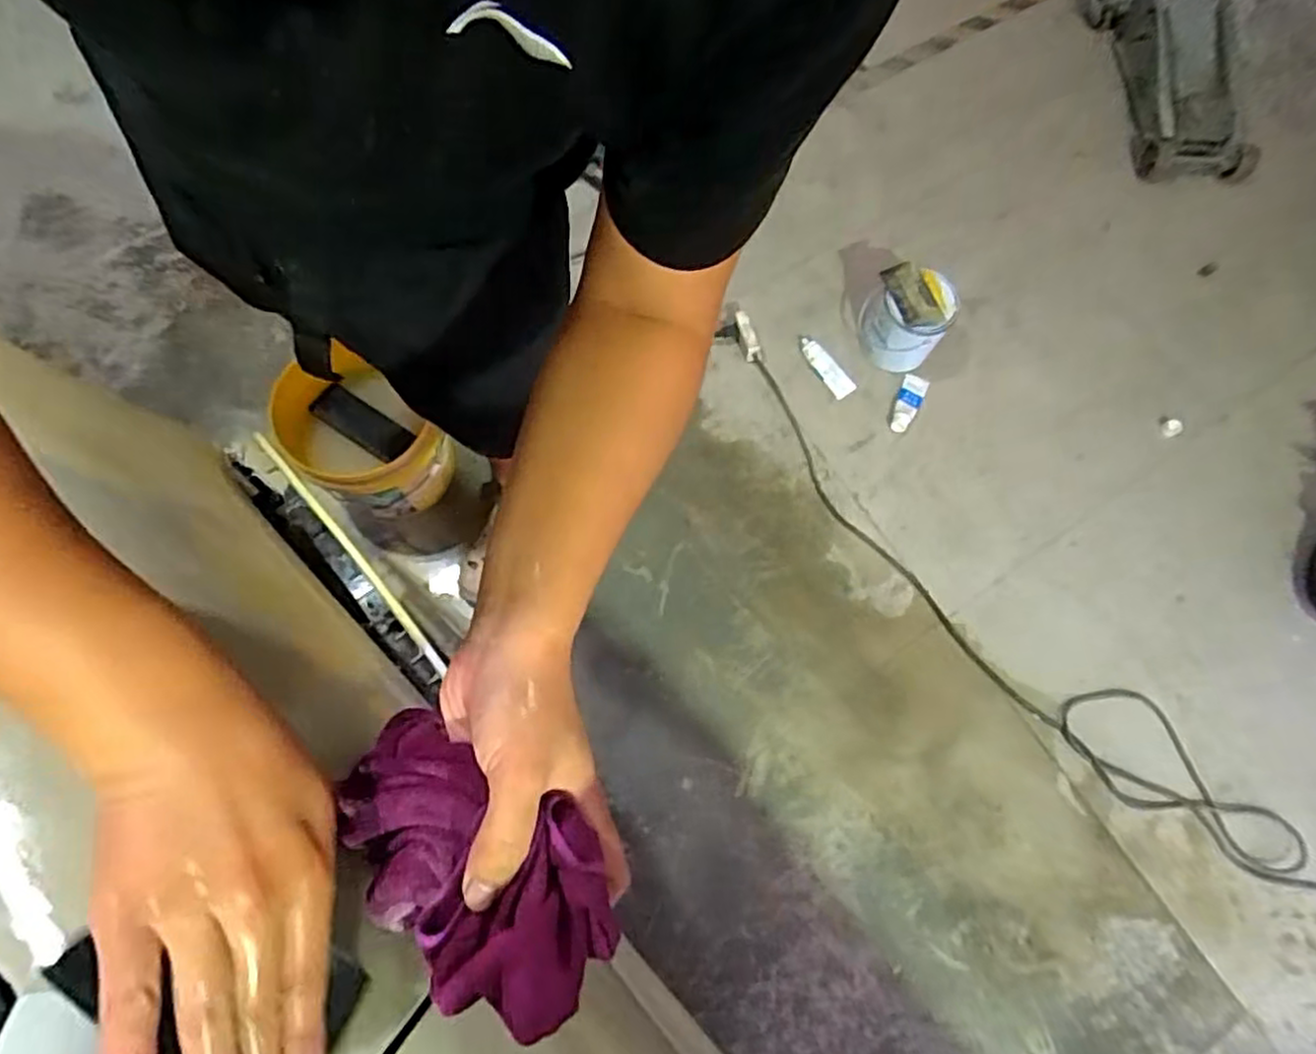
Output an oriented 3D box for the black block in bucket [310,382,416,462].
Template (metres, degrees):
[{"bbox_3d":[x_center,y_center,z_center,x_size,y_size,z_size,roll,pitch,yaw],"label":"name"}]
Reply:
[{"bbox_3d":[-0.510,-0.177,1.237,0.184,0.030,0.062,33,74,7],"label":"black block in bucket"}]

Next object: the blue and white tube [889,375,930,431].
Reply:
[{"bbox_3d":[0.506,-0.251,1.446,0.050,0.024,0.135,23,76,4],"label":"blue and white tube"}]

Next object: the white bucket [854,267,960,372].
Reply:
[{"bbox_3d":[0.473,-0.393,1.347,0.145,0.151,0.161,-13,74,-7],"label":"white bucket"}]

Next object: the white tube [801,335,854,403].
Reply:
[{"bbox_3d":[0.339,-0.324,1.456,0.042,0.028,0.147,-33,79,-10],"label":"white tube"}]

